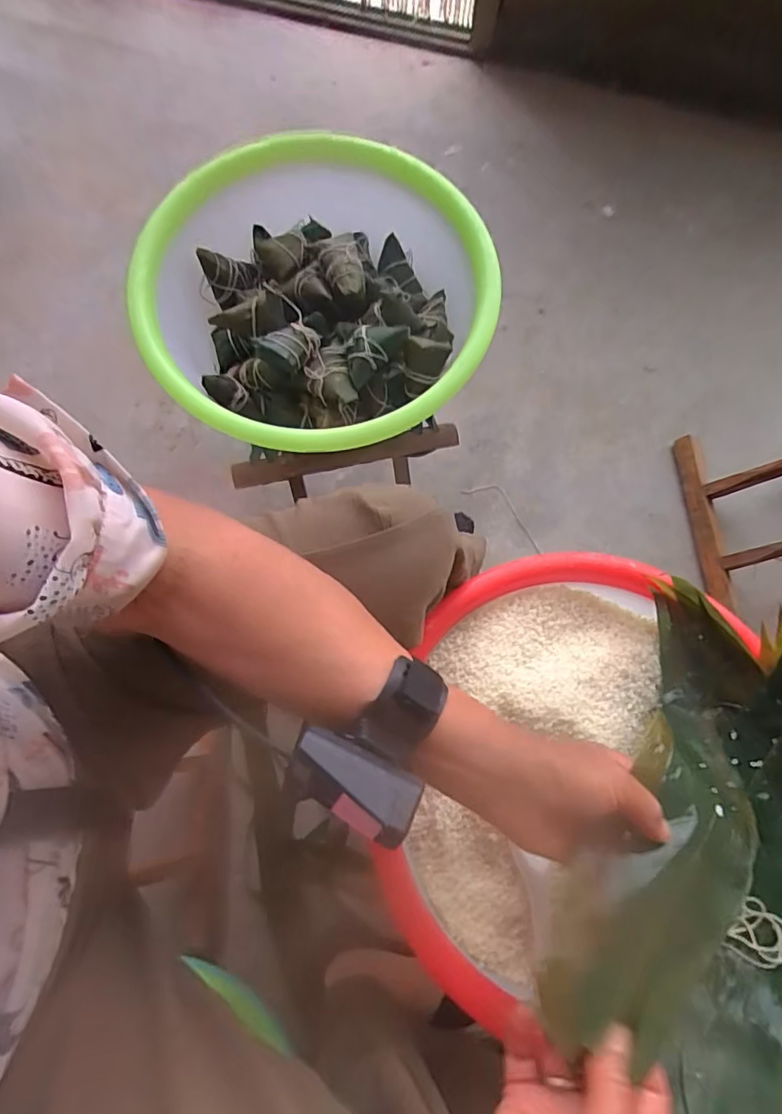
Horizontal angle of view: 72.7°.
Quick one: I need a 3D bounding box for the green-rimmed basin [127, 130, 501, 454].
[{"bbox_3d":[-0.089,-0.268,0.579,0.339,0.143,0.369,0,73,-1],"label":"green-rimmed basin"}]

